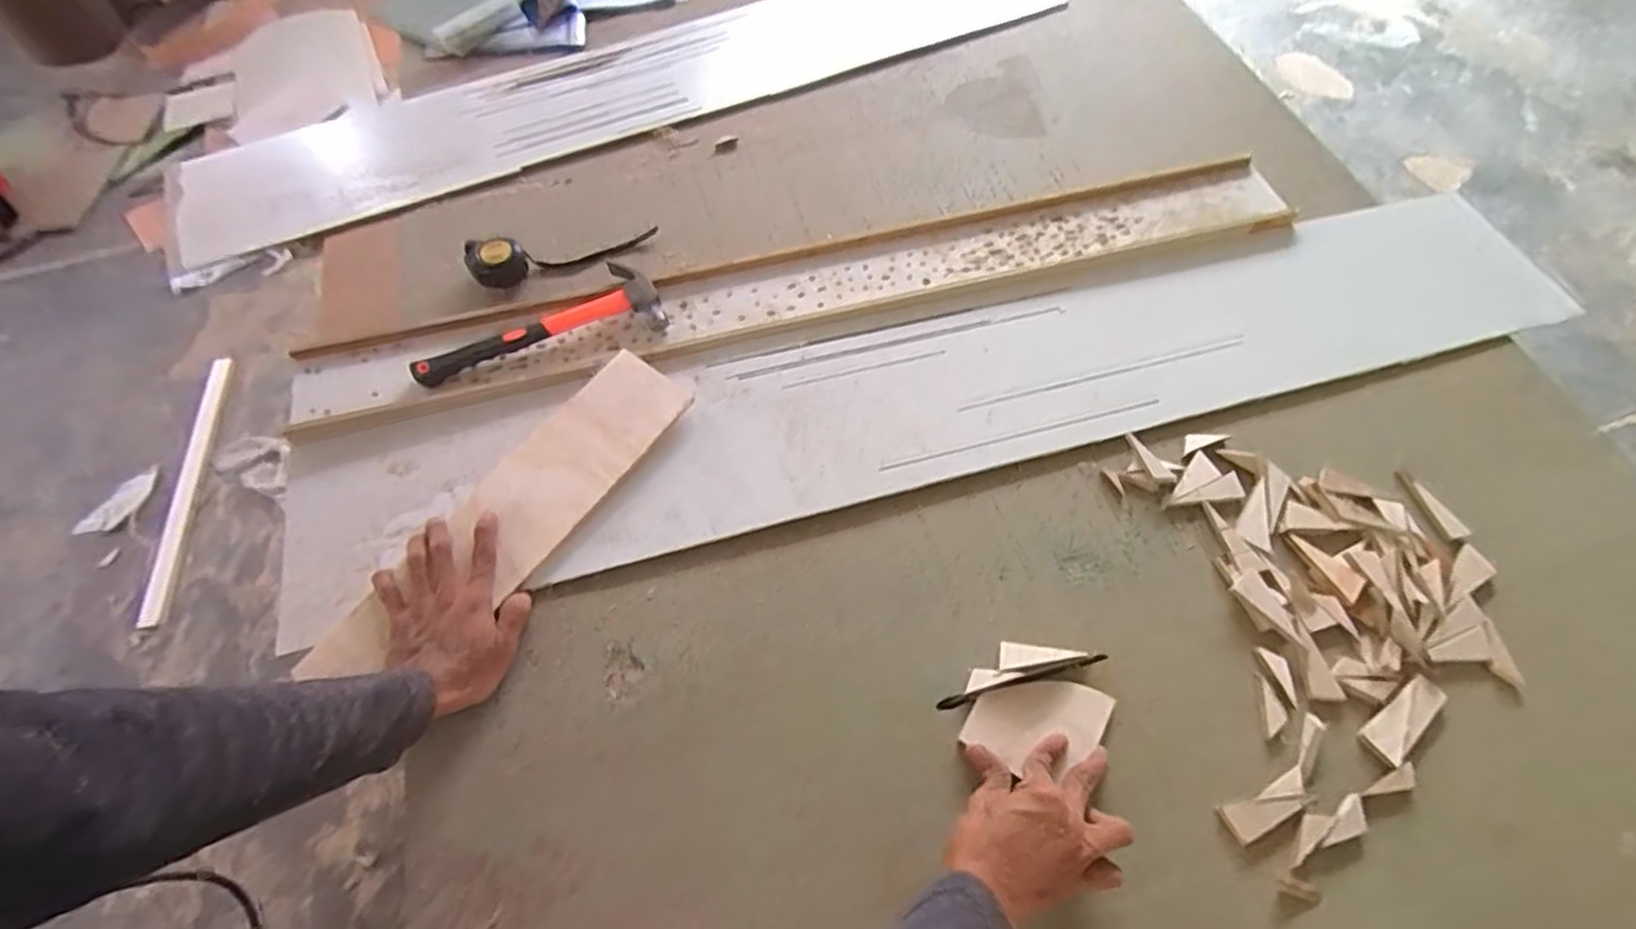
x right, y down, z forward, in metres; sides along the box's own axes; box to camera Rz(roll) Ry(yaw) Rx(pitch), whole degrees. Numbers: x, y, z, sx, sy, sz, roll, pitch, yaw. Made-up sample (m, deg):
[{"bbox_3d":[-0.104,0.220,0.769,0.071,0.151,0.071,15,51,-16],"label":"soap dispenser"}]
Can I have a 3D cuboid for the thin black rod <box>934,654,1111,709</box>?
[{"bbox_3d":[0.181,0.187,0.611,0.160,0.011,0.011,-15,64,-8],"label":"thin black rod"}]

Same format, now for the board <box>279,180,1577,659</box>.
[{"bbox_3d":[0.151,-0.097,0.754,1.376,0.018,0.228,-14,64,-8],"label":"board"}]

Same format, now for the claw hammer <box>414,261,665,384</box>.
[{"bbox_3d":[-0.306,-0.157,0.770,0.260,0.033,0.090,-18,65,-9],"label":"claw hammer"}]

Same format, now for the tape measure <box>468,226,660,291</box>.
[{"bbox_3d":[-0.302,-0.253,0.833,0.220,0.042,0.056,-13,64,-7],"label":"tape measure"}]

